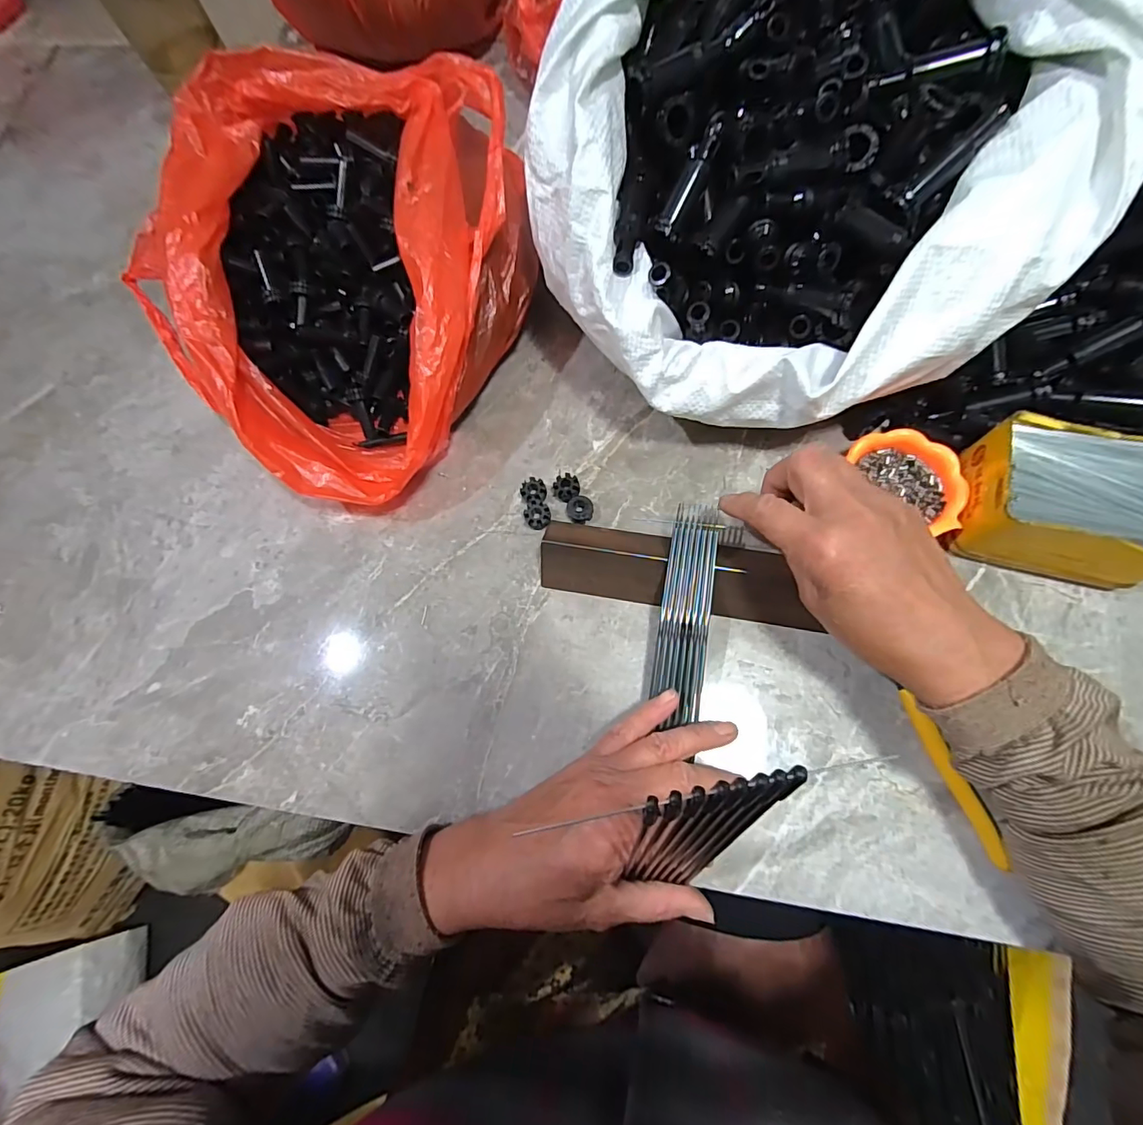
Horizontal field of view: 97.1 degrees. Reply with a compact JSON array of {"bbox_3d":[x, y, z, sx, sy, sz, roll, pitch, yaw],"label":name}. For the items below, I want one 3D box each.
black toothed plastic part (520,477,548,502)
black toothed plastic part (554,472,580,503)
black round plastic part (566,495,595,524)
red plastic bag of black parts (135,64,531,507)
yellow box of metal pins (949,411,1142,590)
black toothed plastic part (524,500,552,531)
[{"bbox_3d":[-0.027,-0.052,0.373,0.018,0.012,0.019,-1,74,4],"label":"black toothed plastic part"},{"bbox_3d":[-0.004,-0.055,0.371,0.017,0.013,0.020,-42,75,-8],"label":"black toothed plastic part"},{"bbox_3d":[0.007,-0.039,0.368,0.018,0.009,0.018,-1,74,4],"label":"black round plastic part"},{"bbox_3d":[-0.167,-0.202,0.379,0.267,0.129,0.305,-2,73,4],"label":"red plastic bag of black parts"},{"bbox_3d":[0.309,-0.034,0.308,0.116,0.056,0.078,15,75,9],"label":"yellow box of metal pins"},{"bbox_3d":[-0.024,-0.033,0.368,0.018,0.012,0.019,-1,74,4],"label":"black toothed plastic part"}]

